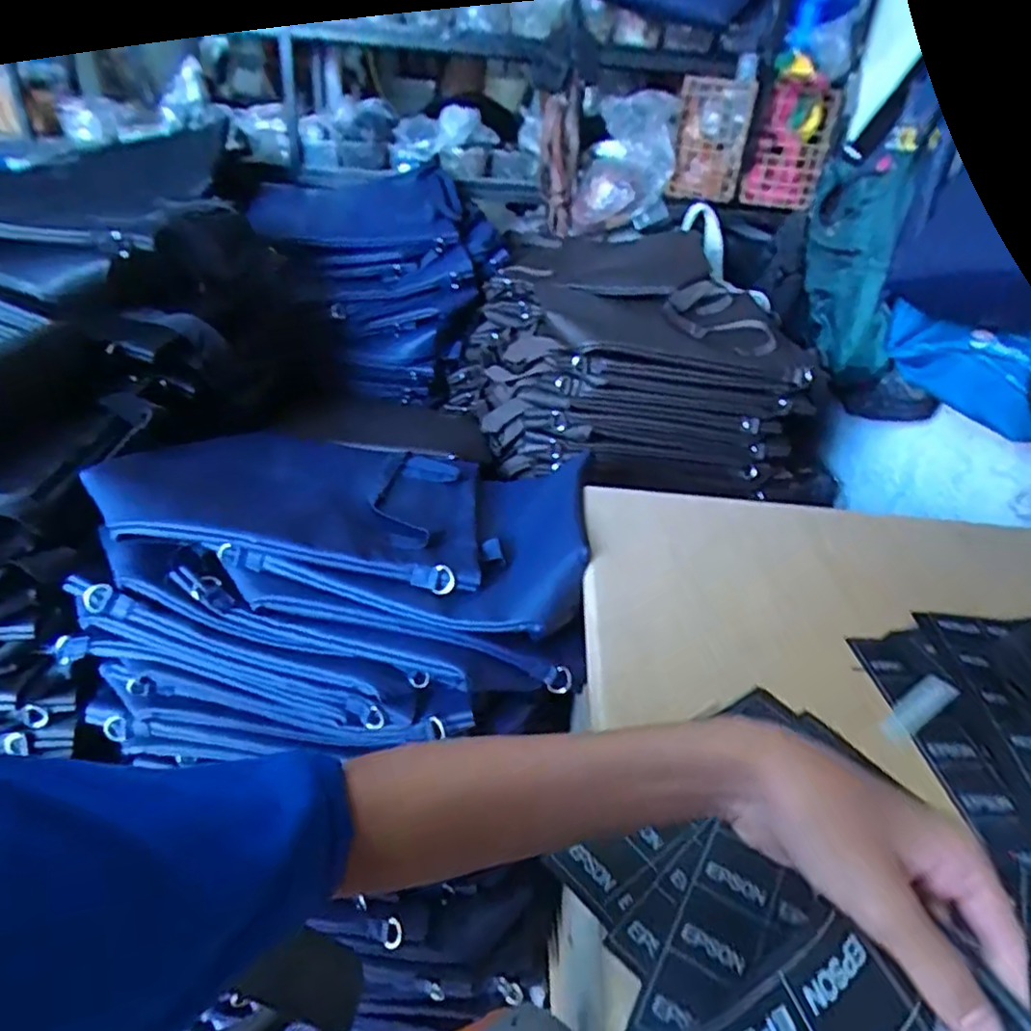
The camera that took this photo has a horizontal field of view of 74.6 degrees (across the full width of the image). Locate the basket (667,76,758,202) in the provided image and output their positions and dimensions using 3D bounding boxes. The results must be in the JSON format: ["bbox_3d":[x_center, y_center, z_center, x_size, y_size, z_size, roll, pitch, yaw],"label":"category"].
[{"bbox_3d":[0.397,-0.761,1.378,0.138,0.212,0.070,9,31,9],"label":"basket"}]

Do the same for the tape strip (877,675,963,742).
[{"bbox_3d":[0.294,0.140,0.495,0.082,0.008,0.023,-15,38,-29],"label":"tape strip"}]

